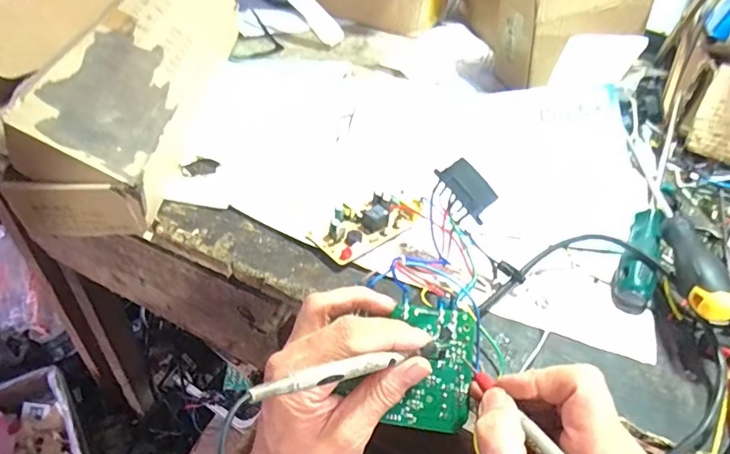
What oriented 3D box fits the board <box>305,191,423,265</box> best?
[{"bbox_3d":[0.003,-0.004,0.422,0.098,0.023,0.044,-30,54,-33],"label":"board"}]

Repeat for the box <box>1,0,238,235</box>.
[{"bbox_3d":[-0.227,-0.176,0.524,0.101,0.102,0.442,3,43,-4],"label":"box"}]

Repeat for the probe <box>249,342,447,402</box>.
[{"bbox_3d":[0.001,0.079,0.270,0.142,0.012,0.007,3,36,-43],"label":"probe"}]

